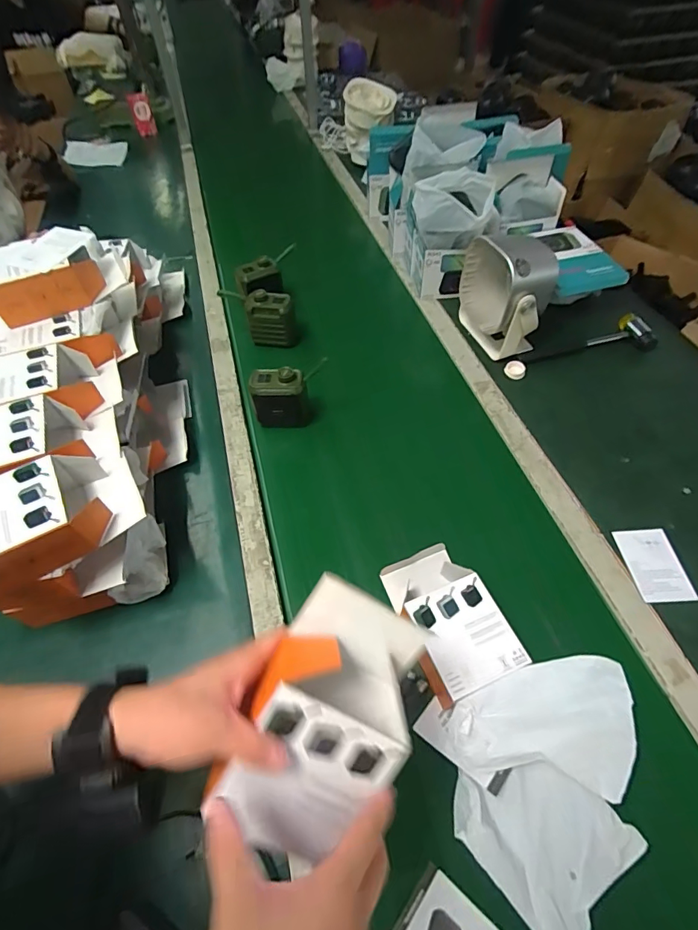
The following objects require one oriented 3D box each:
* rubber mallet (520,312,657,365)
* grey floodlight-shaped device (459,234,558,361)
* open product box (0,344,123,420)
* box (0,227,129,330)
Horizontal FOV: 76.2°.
[{"bbox_3d":[0.440,-0.219,0.814,0.245,0.031,0.078,-15,55,-10],"label":"rubber mallet"},{"bbox_3d":[0.285,-0.312,0.799,0.102,0.162,0.163,-20,56,-14],"label":"grey floodlight-shaped device"},{"bbox_3d":[-0.397,-0.095,0.595,0.171,0.088,0.113,-17,55,-12],"label":"open product box"},{"bbox_3d":[-0.418,-0.275,0.634,0.173,0.068,0.110,-21,56,-14],"label":"box"}]

